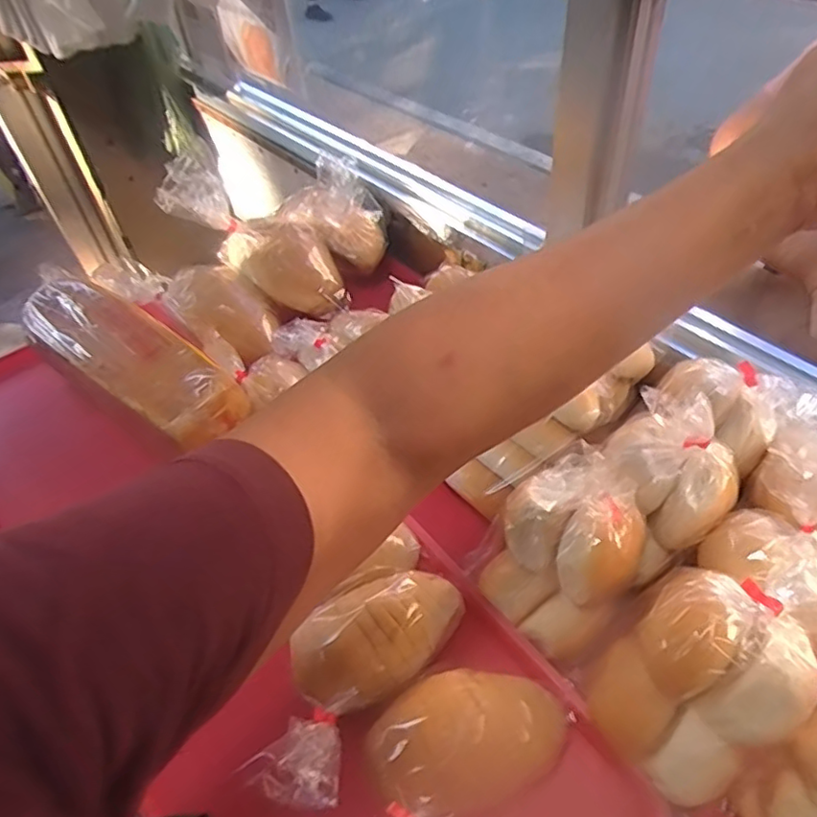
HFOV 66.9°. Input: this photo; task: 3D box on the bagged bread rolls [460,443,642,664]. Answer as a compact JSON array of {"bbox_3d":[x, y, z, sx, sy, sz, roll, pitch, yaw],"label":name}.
[{"bbox_3d":[0.114,0.109,0.480,0.115,0.163,0.091,28,56,27],"label":"bagged bread rolls"}]

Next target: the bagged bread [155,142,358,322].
[{"bbox_3d":[-0.191,-0.217,0.807,0.249,0.107,0.106,38,57,1],"label":"bagged bread"}]

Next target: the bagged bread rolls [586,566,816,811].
[{"bbox_3d":[0.199,0.186,0.424,0.110,0.151,0.080,33,27,14],"label":"bagged bread rolls"}]

